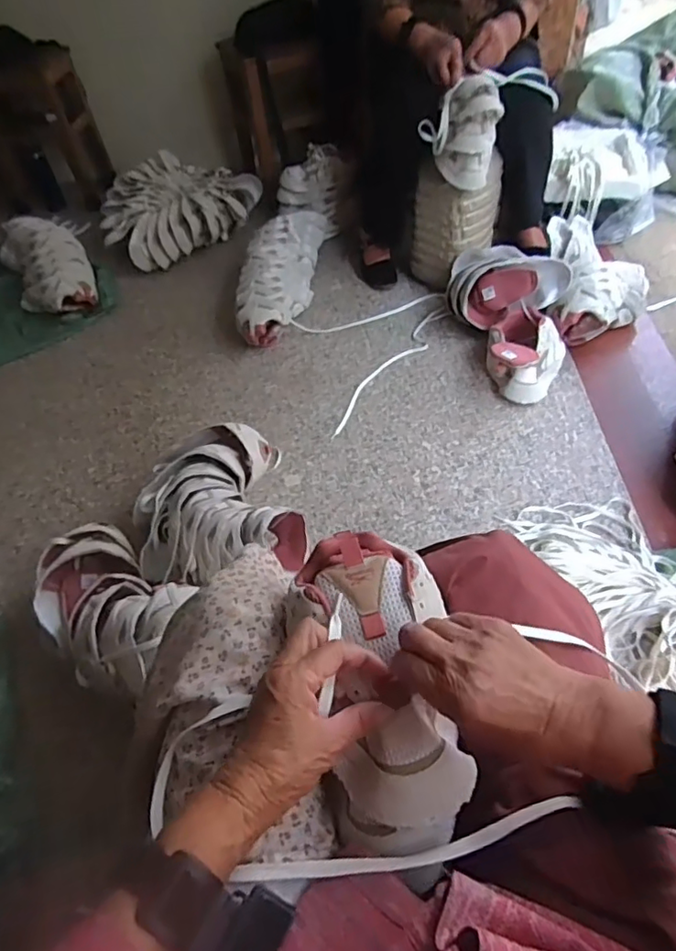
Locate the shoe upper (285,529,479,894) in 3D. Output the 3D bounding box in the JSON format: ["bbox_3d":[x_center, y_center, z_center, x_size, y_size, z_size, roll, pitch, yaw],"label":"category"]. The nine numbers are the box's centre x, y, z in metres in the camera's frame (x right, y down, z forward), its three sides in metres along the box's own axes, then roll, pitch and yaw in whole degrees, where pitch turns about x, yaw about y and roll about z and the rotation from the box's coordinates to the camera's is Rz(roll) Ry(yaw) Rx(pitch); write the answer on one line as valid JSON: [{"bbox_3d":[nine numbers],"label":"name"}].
[{"bbox_3d":[0.034,0.160,0.428,0.117,0.075,0.247,-10,64,-2],"label":"shoe upper"}]

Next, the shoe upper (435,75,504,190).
[{"bbox_3d":[0.286,-0.752,1.220,0.132,0.227,0.090,6,15,9],"label":"shoe upper"}]

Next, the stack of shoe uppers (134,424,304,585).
[{"bbox_3d":[-0.226,0.040,0.992,0.273,0.120,0.296,-17,51,-8],"label":"stack of shoe uppers"}]

